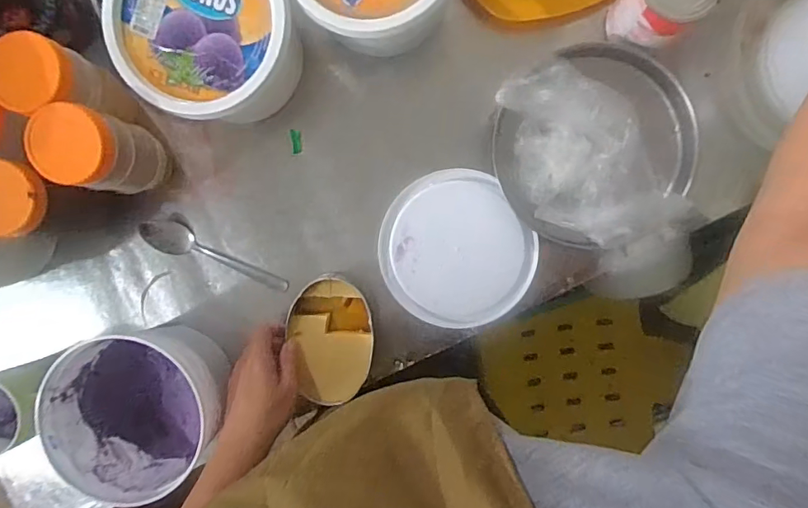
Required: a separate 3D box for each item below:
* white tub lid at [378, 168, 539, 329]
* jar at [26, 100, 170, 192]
[{"bbox_3d":[0.057,-0.003,0.545,0.158,0.009,0.170,0,94,3],"label":"white tub lid"},{"bbox_3d":[-0.299,-0.102,0.497,0.067,0.141,0.069,0,94,3],"label":"jar"}]

